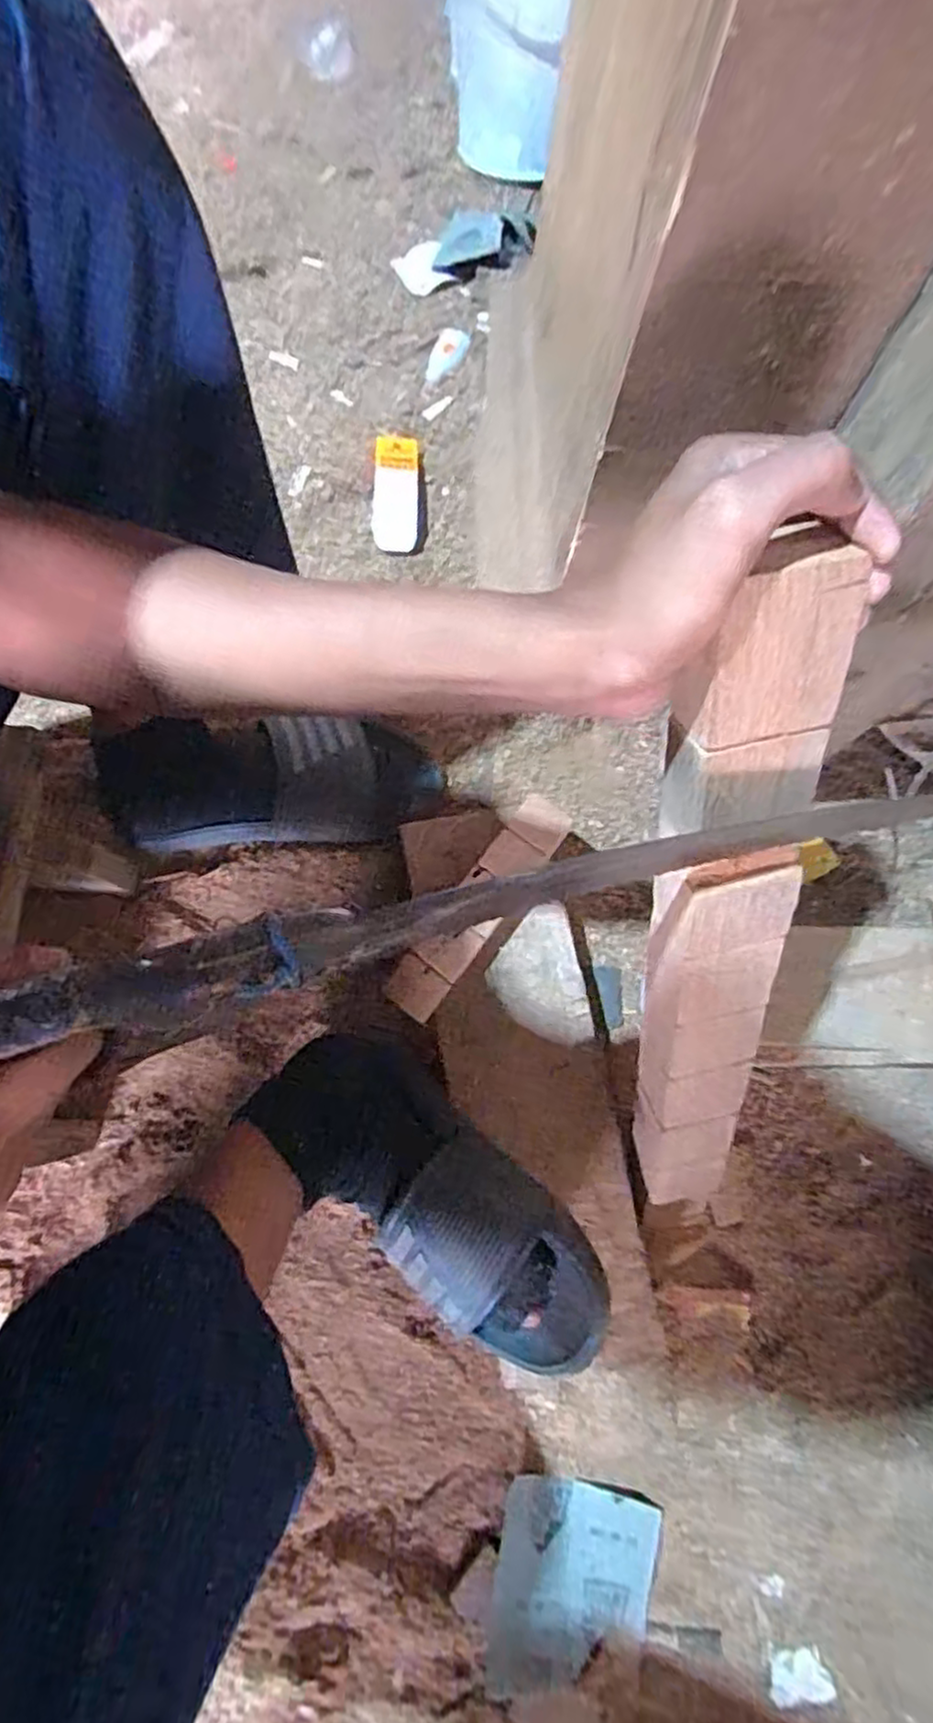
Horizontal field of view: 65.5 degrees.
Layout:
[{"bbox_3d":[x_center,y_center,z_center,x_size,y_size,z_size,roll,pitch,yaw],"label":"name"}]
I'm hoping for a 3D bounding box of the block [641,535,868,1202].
[{"bbox_3d":[0.122,0.064,0.378,0.063,0.444,0.029,-11,41,-3],"label":"block"}]

